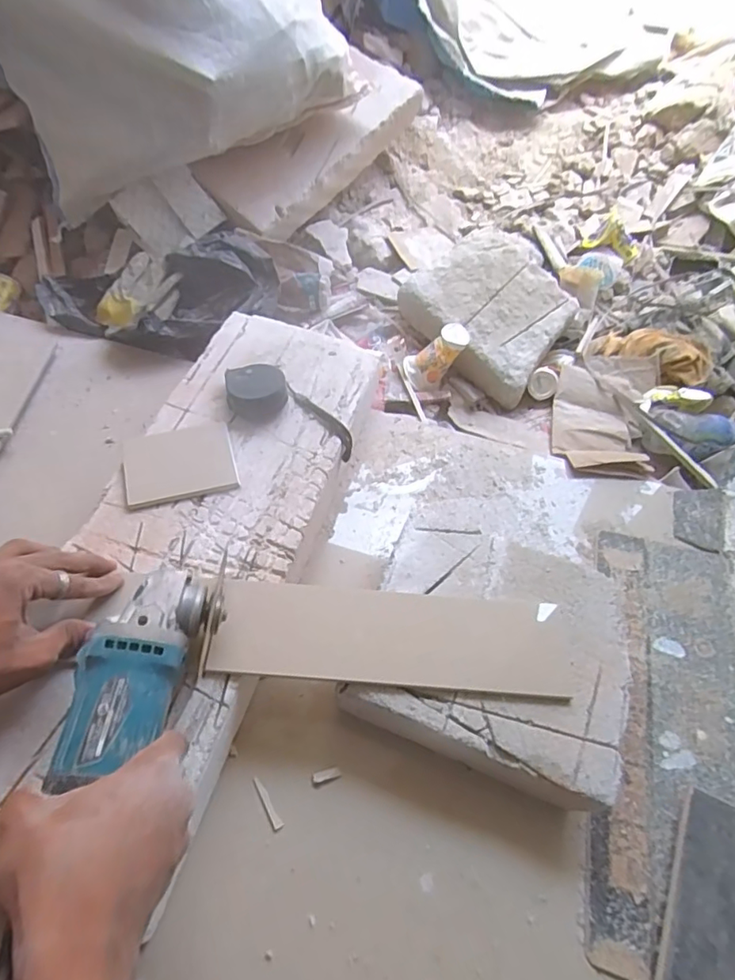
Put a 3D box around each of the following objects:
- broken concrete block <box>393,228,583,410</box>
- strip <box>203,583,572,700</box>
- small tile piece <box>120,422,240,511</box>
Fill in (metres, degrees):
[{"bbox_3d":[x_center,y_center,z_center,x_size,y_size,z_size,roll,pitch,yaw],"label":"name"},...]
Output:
[{"bbox_3d":[0.180,-0.280,0.847,0.240,0.102,0.221,31,59,17],"label":"broken concrete block"},{"bbox_3d":[0.020,0.125,0.471,0.290,0.010,0.084,5,56,-1],"label":"strip"},{"bbox_3d":[-0.189,-0.027,0.553,0.106,0.009,0.089,-12,58,-12],"label":"small tile piece"}]

